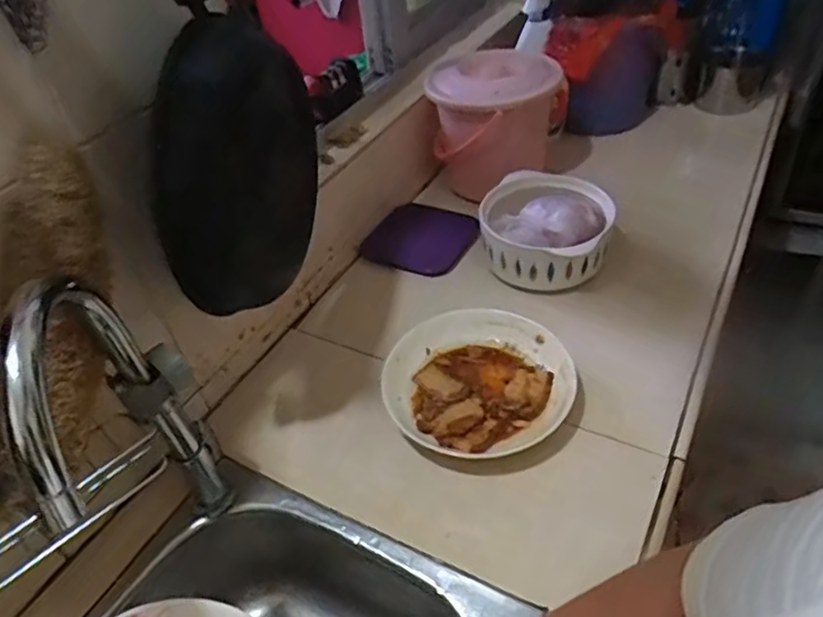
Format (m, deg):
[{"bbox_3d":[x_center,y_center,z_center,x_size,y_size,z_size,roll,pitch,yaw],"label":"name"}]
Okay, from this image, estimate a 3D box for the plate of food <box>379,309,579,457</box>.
[{"bbox_3d":[0.074,0.083,0.697,0.203,0.034,0.191,-4,42,4],"label":"plate of food"}]

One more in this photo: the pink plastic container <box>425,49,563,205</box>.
[{"bbox_3d":[0.134,-0.297,1.001,0.180,0.187,0.202,14,46,22],"label":"pink plastic container"}]

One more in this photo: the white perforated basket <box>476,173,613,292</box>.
[{"bbox_3d":[0.178,-0.110,0.850,0.168,0.100,0.174,-4,42,4],"label":"white perforated basket"}]

